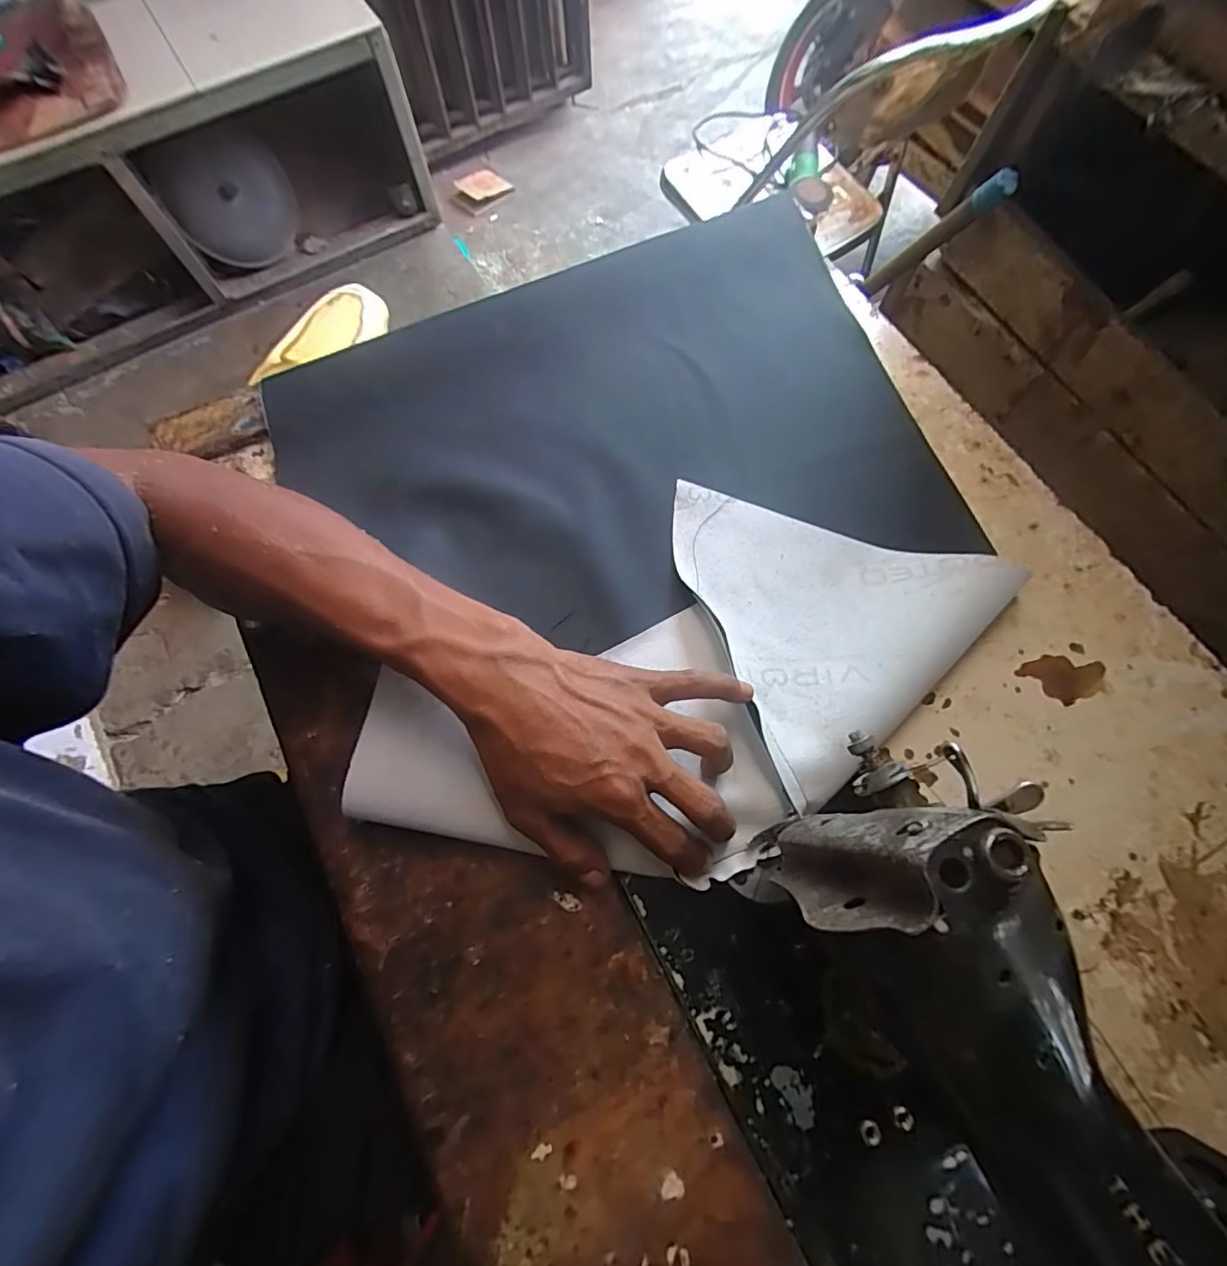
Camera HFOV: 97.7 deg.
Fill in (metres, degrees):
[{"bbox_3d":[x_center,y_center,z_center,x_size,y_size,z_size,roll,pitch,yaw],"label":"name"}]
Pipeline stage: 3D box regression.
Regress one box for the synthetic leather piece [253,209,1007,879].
[{"bbox_3d":[0.023,-0.100,0.395,0.474,0.046,0.469,-21,72,-8],"label":"synthetic leather piece"}]

